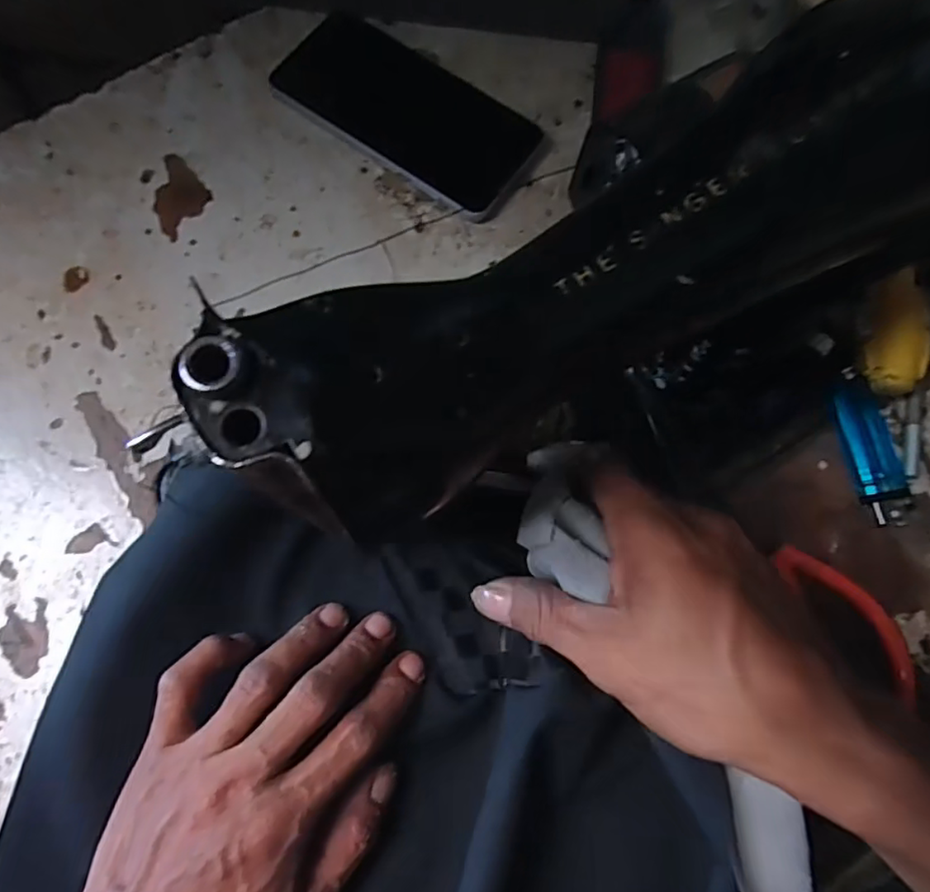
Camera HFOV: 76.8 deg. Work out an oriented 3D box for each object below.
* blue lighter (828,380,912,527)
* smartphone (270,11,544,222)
[{"bbox_3d":[0.224,0.003,0.322,0.028,0.010,0.078,-11,76,-4],"label":"blue lighter"},{"bbox_3d":[-0.036,-0.211,0.369,0.167,0.008,0.077,36,78,8],"label":"smartphone"}]

